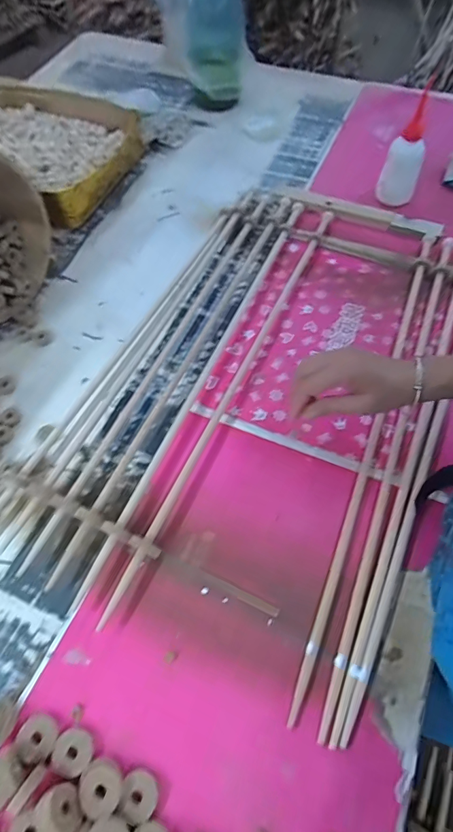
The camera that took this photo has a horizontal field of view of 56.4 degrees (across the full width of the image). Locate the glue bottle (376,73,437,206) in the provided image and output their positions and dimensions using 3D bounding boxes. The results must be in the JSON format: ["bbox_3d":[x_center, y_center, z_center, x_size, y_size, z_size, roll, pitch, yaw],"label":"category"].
[{"bbox_3d":[0.305,-0.447,0.704,0.063,0.160,0.061,17,63,9],"label":"glue bottle"}]

